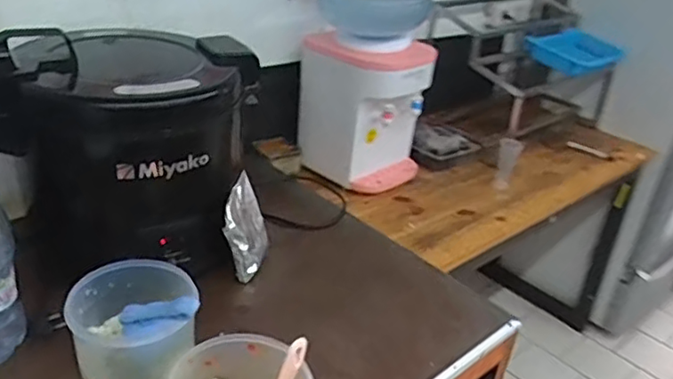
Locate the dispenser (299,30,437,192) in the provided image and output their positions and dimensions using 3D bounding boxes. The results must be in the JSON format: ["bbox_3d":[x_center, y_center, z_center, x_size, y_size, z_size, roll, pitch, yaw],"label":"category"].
[{"bbox_3d":[0.076,-0.209,1.600,0.245,0.338,0.266,-18,37,-38],"label":"dispenser"}]

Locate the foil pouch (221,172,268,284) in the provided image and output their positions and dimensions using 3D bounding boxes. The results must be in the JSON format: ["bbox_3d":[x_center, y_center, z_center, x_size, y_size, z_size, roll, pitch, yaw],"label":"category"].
[{"bbox_3d":[-0.163,0.067,1.129,0.030,0.140,0.141,-10,39,18],"label":"foil pouch"}]

